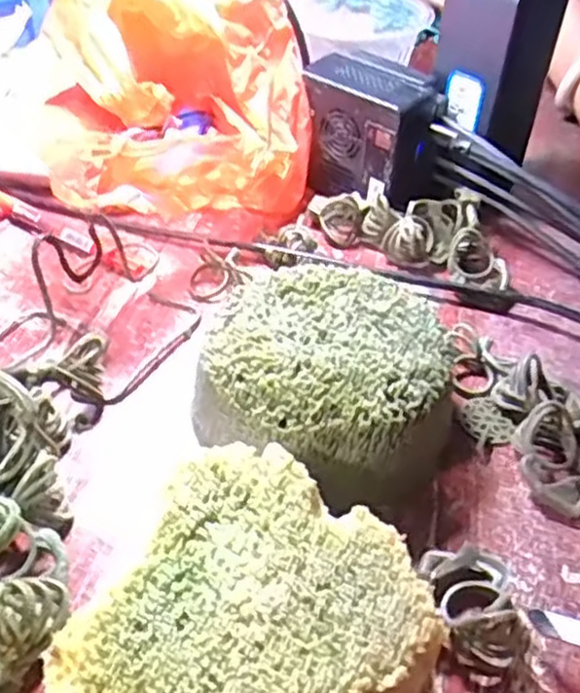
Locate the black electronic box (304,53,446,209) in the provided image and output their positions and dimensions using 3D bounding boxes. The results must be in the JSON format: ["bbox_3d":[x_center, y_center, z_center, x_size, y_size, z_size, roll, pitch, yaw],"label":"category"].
[{"bbox_3d":[0.047,-0.127,0.439,0.080,0.073,0.051,36,52,29],"label":"black electronic box"}]

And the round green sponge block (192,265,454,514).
[{"bbox_3d":[0.015,0.015,0.307,0.100,0.046,0.107,2,44,-2],"label":"round green sponge block"}]

